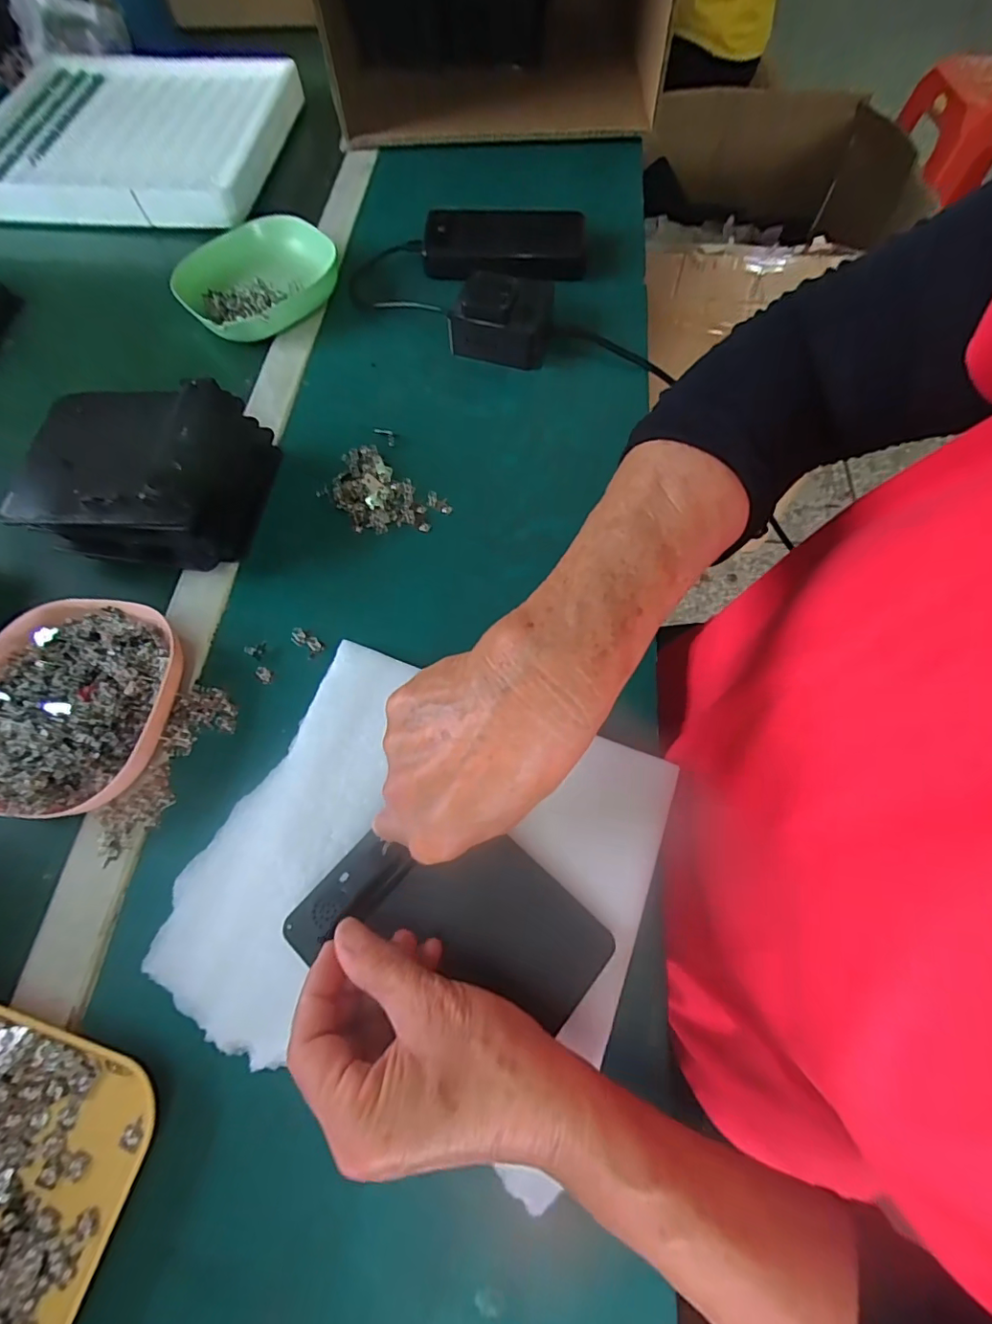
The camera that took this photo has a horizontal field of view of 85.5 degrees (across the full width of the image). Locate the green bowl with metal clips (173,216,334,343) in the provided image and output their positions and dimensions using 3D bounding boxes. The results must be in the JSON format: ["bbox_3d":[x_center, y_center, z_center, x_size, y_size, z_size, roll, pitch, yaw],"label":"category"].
[{"bbox_3d":[-0.223,-0.360,0.503,0.139,0.035,0.131,0,66,-1],"label":"green bowl with metal clips"}]

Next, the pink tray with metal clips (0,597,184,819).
[{"bbox_3d":[-0.270,0.024,0.334,0.126,0.027,0.135,6,66,1],"label":"pink tray with metal clips"}]

